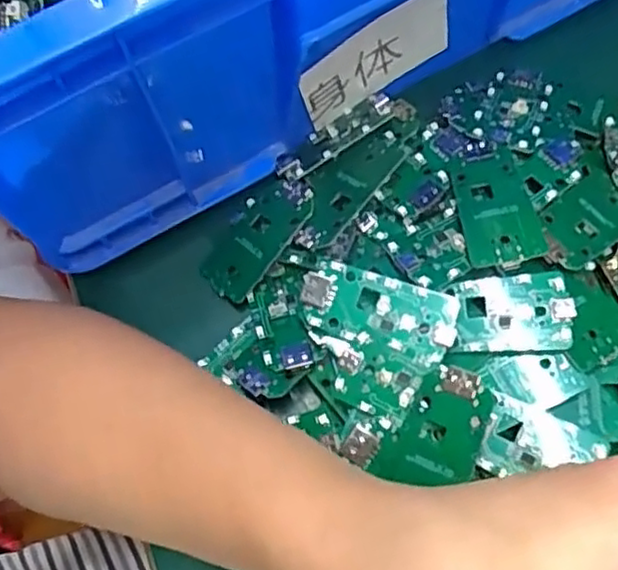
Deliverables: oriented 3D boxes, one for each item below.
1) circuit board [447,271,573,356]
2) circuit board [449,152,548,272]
[{"bbox_3d":[0.082,0.011,0.277,0.047,0.005,0.031,-4,72,11],"label":"circuit board"},{"bbox_3d":[0.081,-0.032,0.297,0.032,0.004,0.054,-14,60,7],"label":"circuit board"}]

